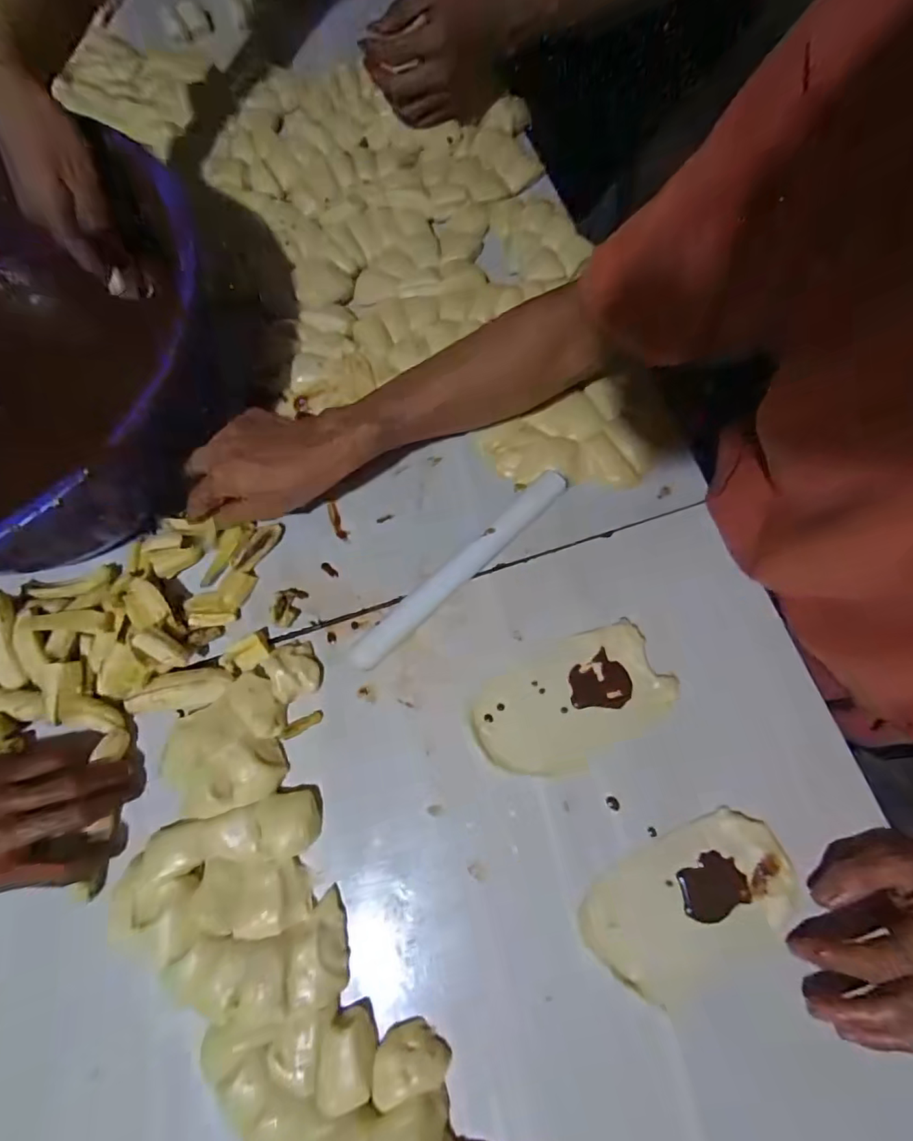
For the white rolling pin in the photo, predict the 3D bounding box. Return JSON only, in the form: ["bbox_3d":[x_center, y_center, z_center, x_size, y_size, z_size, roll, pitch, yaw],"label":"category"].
[{"bbox_3d":[0.005,-0.003,0.435,0.229,0.019,0.029,-40,75,-9],"label":"white rolling pin"}]

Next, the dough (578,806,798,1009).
[{"bbox_3d":[0.165,0.236,0.366,0.146,0.008,0.088,-29,69,-4],"label":"dough"}]

